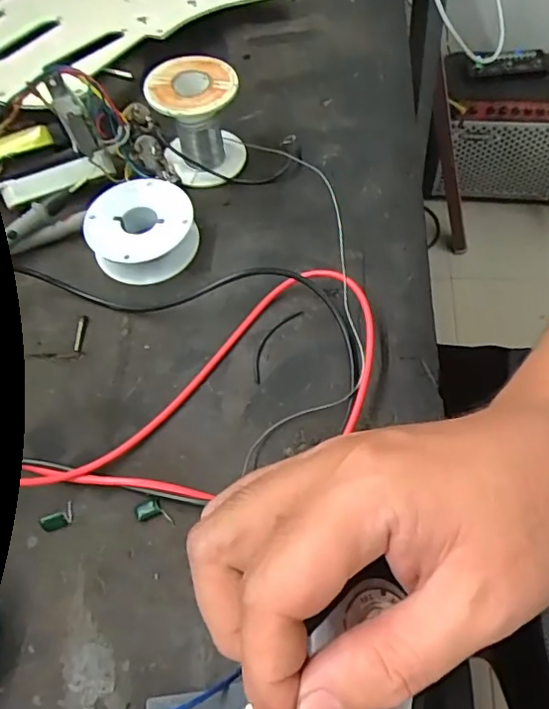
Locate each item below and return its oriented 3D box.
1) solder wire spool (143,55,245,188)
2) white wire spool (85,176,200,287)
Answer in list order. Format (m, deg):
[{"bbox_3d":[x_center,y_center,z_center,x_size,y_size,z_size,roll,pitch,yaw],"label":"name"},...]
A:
[{"bbox_3d":[-0.047,-0.143,0.342,0.050,0.056,0.050,-1,60,3],"label":"solder wire spool"},{"bbox_3d":[-0.077,-0.072,0.322,0.060,0.023,0.057,-1,60,3],"label":"white wire spool"}]

